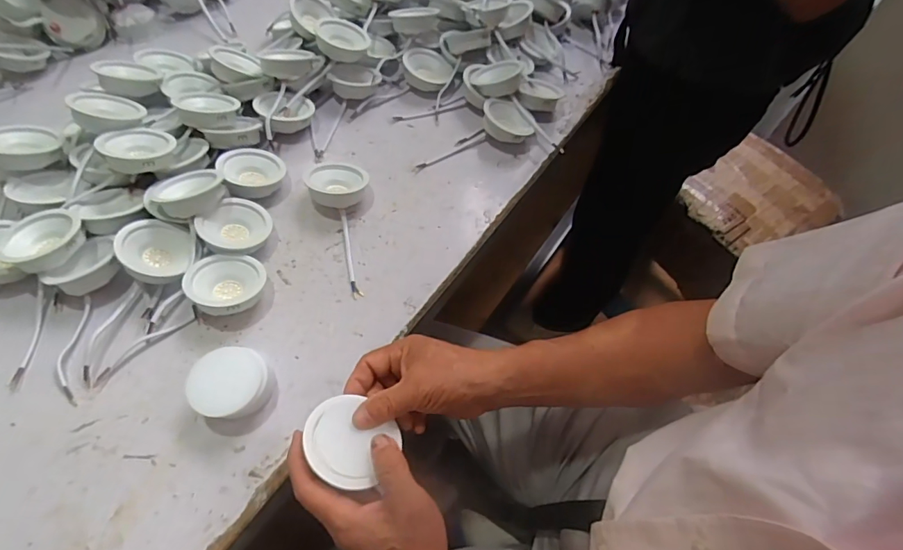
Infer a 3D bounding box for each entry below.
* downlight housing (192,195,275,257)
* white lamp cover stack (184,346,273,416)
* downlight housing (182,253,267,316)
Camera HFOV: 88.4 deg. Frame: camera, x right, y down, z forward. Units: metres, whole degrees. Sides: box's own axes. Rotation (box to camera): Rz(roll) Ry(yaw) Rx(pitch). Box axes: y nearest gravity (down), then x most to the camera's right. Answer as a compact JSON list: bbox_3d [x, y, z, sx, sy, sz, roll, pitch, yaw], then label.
[{"bbox_3d":[-0.228,-0.050,0.494,0.068,0.041,0.071,-31,65,-21],"label":"downlight housing"},{"bbox_3d":[-0.190,0.095,0.403,0.060,0.040,0.061,-5,58,-7],"label":"white lamp cover stack"},{"bbox_3d":[-0.221,0.012,0.456,0.068,0.028,0.068,5,46,-20],"label":"downlight housing"}]

